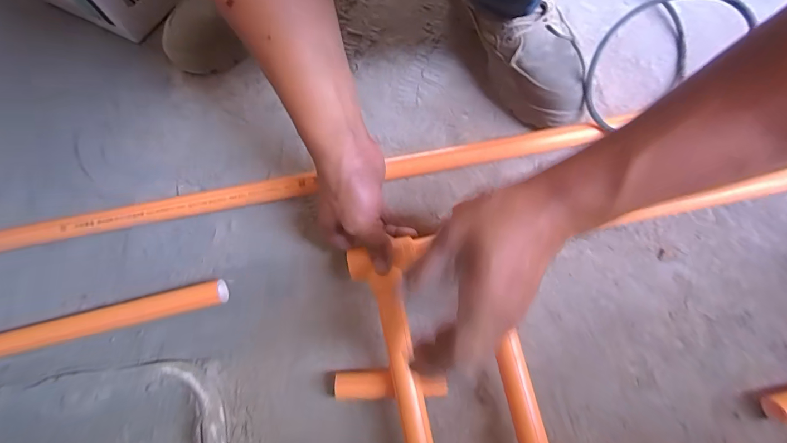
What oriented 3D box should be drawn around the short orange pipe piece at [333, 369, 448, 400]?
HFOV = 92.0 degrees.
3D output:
[{"bbox_3d":[-0.003,0.159,0.375,0.106,0.023,0.026,-4,71,1],"label":"short orange pipe piece"}]

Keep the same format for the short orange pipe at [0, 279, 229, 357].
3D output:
[{"bbox_3d":[-0.333,0.108,0.403,0.317,0.026,0.030,-14,71,-2],"label":"short orange pipe"}]

